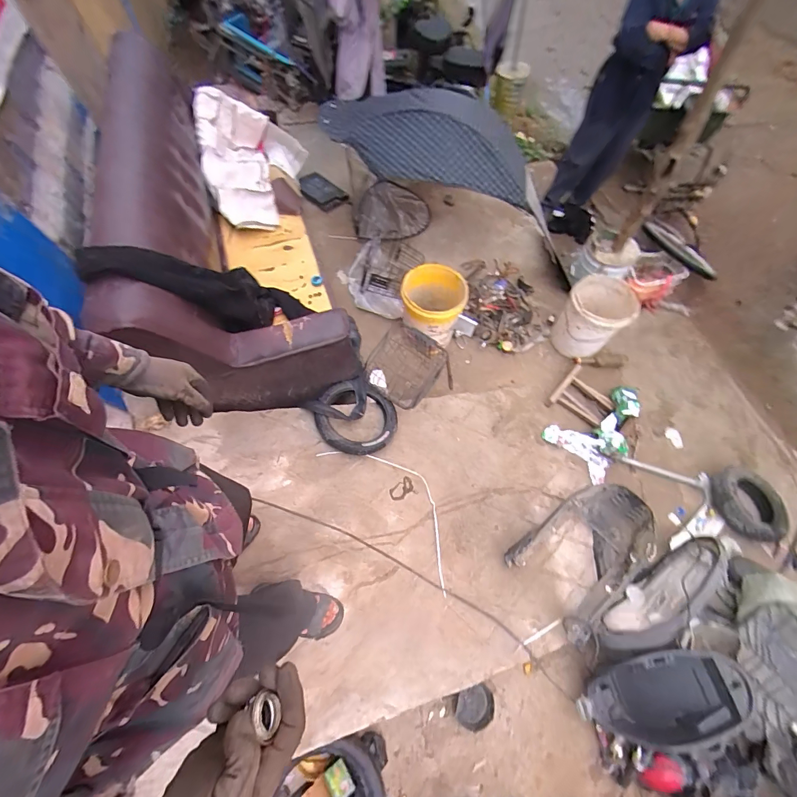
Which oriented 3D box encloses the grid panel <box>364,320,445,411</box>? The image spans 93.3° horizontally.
[{"bbox_3d":[0.029,-0.136,1.648,0.295,0.321,0.096,34,26,-9],"label":"grid panel"}]

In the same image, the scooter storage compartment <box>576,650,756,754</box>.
[{"bbox_3d":[0.862,0.987,1.236,0.499,0.142,0.258,-22,63,14],"label":"scooter storage compartment"}]

